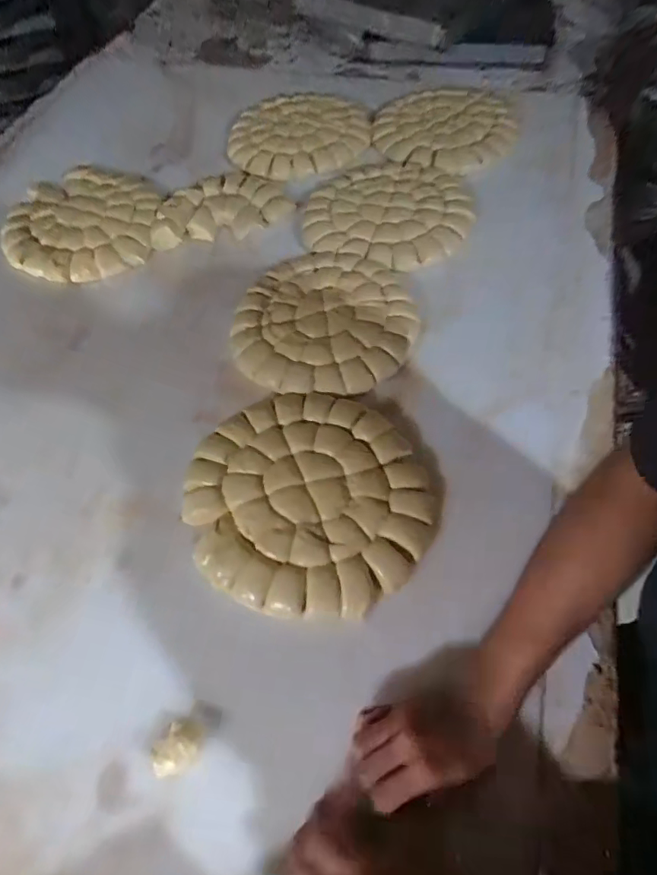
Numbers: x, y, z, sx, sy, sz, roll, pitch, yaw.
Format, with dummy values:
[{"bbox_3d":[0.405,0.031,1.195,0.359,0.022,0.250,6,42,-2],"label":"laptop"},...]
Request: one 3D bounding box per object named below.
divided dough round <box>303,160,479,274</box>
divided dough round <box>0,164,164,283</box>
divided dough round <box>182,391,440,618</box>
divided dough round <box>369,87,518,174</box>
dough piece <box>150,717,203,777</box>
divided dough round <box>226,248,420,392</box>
[{"bbox_3d":[0.108,-0.393,0.905,0.260,0.025,0.279,-1,57,2],"label":"divided dough round"},{"bbox_3d":[-0.420,-0.363,0.919,0.245,0.054,0.269,-1,57,2],"label":"divided dough round"},{"bbox_3d":[-0.023,0.060,0.617,0.276,0.028,0.269,-1,57,2],"label":"divided dough round"},{"bbox_3d":[0.229,-0.612,1.047,0.268,0.039,0.282,-2,54,3],"label":"divided dough round"},{"bbox_3d":[-0.138,0.284,0.488,0.034,0.018,0.049,34,64,22],"label":"dough piece"},{"bbox_3d":[-0.007,-0.182,0.769,0.255,0.023,0.269,-1,57,2],"label":"divided dough round"}]

